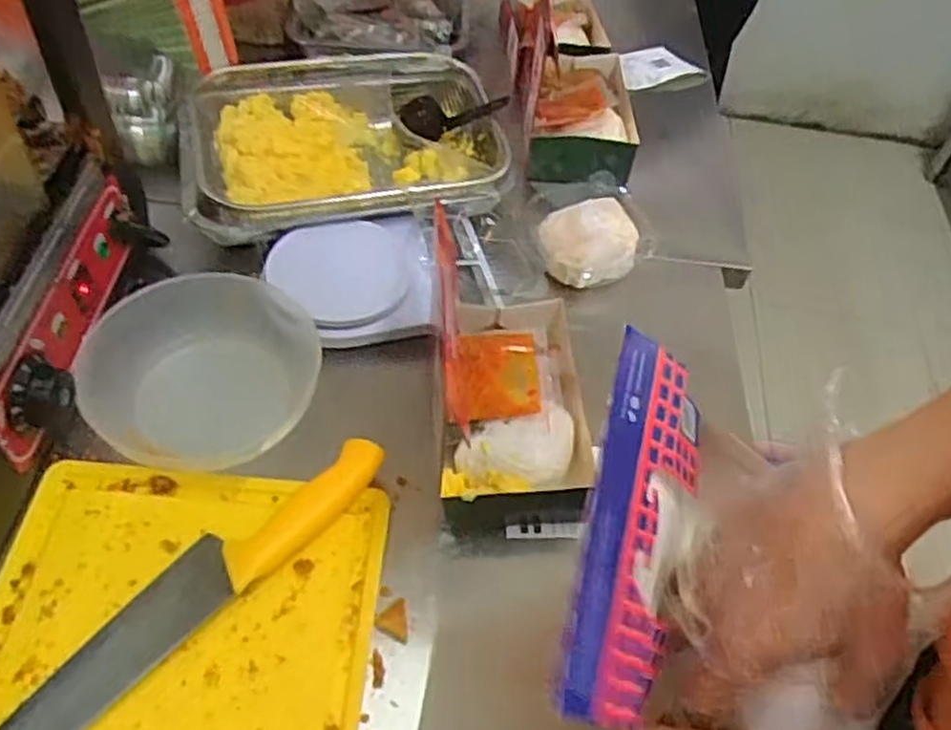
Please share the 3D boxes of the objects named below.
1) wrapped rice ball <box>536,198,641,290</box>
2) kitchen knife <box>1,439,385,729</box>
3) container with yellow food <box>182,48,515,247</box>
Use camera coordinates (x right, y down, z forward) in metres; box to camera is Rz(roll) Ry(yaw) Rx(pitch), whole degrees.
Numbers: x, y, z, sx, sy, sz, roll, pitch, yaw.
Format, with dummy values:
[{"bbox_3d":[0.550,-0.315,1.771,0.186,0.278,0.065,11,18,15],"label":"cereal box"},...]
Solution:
[{"bbox_3d":[0.105,-0.119,0.717,0.089,0.047,0.075,-6,52,-11],"label":"wrapped rice ball"},{"bbox_3d":[-0.202,0.161,0.482,0.049,0.025,0.353,37,57,22],"label":"kitchen knife"},{"bbox_3d":[-0.128,-0.215,0.766,0.308,0.064,0.227,-10,53,-14],"label":"container with yellow food"}]

